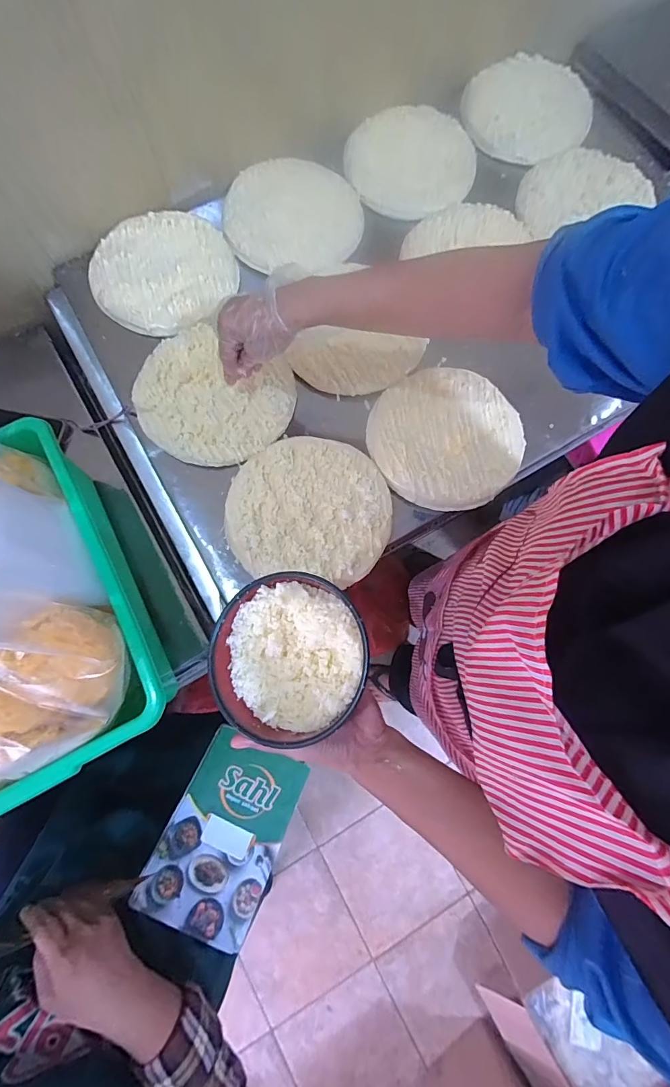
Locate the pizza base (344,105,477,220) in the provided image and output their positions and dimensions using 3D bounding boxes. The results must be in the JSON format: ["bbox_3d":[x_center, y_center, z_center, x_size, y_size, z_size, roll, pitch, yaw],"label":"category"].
[{"bbox_3d":[0.119,-0.594,0.620,0.195,0.018,0.172,-16,79,-3],"label":"pizza base"}]

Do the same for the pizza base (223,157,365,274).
[{"bbox_3d":[-0.062,-0.499,0.604,0.200,0.024,0.197,1,78,1],"label":"pizza base"}]

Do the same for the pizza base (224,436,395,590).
[{"bbox_3d":[-0.031,-0.047,0.498,0.195,0.009,0.176,6,78,2],"label":"pizza base"}]

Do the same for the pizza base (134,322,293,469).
[{"bbox_3d":[-0.161,-0.190,0.534,0.194,0.025,0.172,23,79,5],"label":"pizza base"}]

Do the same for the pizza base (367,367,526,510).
[{"bbox_3d":[0.143,-0.140,0.525,0.190,0.019,0.192,0,78,1],"label":"pizza base"}]

